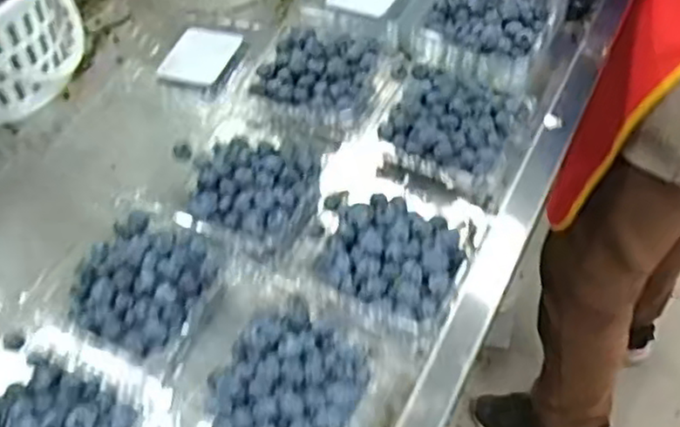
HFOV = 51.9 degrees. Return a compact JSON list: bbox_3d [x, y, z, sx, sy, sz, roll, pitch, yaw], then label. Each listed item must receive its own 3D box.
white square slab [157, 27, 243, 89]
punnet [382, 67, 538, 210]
[{"bbox_3d":[-0.136,-0.152,0.676,0.069,0.004,0.077,10,55,23],"label":"white square slab"},{"bbox_3d":[0.097,-0.071,0.605,0.113,0.041,0.111,22,57,13],"label":"punnet"}]

